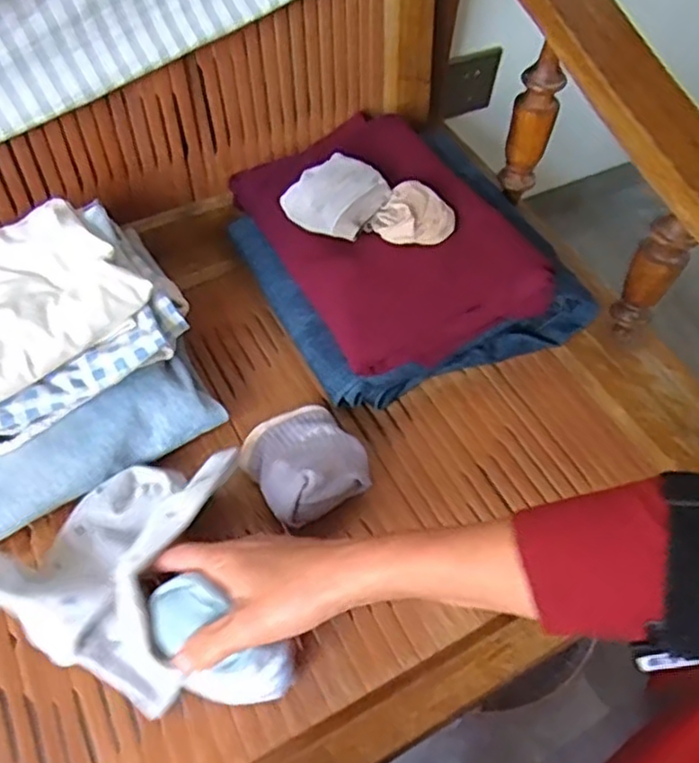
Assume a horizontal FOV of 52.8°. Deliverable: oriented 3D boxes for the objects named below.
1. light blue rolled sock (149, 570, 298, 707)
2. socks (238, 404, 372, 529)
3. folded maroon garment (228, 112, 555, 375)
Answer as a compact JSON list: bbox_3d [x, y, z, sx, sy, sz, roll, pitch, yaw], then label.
[{"bbox_3d":[-0.079,0.164,0.435,0.105,0.053,0.056,42,60,-2],"label":"light blue rolled sock"},{"bbox_3d":[-0.033,0.060,0.532,0.079,0.059,0.095,-24,60,-20],"label":"socks"},{"bbox_3d":[0.034,-0.137,0.624,0.189,0.052,0.270,-23,60,-19],"label":"folded maroon garment"}]

